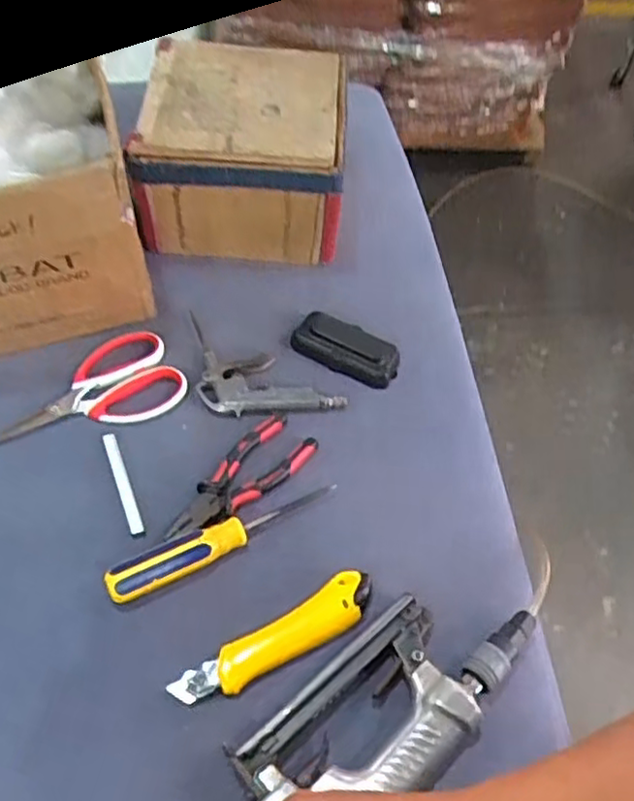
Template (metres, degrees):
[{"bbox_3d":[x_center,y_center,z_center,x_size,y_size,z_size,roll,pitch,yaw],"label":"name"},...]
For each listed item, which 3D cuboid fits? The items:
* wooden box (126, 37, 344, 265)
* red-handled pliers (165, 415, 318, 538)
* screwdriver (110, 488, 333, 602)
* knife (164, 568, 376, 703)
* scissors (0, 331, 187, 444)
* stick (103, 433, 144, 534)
[{"bbox_3d":[-0.075,-0.274,0.748,0.210,0.121,0.216,6,55,1],"label":"wooden box"},{"bbox_3d":[-0.068,0.067,0.585,0.146,0.012,0.054,-38,64,-25],"label":"red-handled pliers"},{"bbox_3d":[-0.075,0.109,0.543,0.191,0.027,0.031,-20,58,-16],"label":"screwdriver"},{"bbox_3d":[-0.029,0.182,0.512,0.164,0.014,0.036,-26,60,-20],"label":"knife"},{"bbox_3d":[-0.217,-0.003,0.626,0.178,0.019,0.083,-25,59,-19],"label":"scissors"},{"bbox_3d":[-0.170,0.071,0.587,0.011,0.008,0.101,-19,58,-15],"label":"stick"}]

